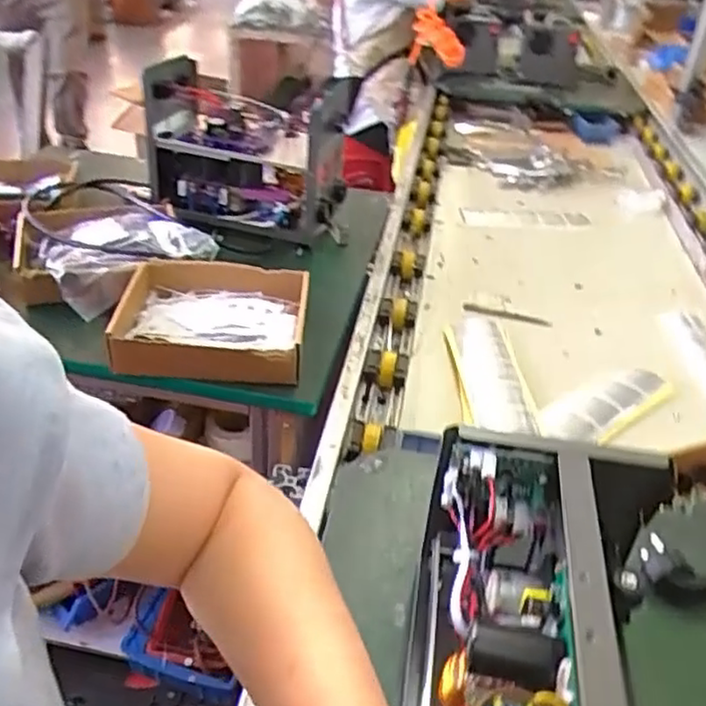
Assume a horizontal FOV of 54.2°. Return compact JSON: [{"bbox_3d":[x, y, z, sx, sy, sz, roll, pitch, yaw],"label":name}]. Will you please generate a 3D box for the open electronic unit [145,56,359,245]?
[{"bbox_3d":[-0.161,-0.302,1.052,0.304,0.201,0.160,12,35,11],"label":"open electronic unit"}]

